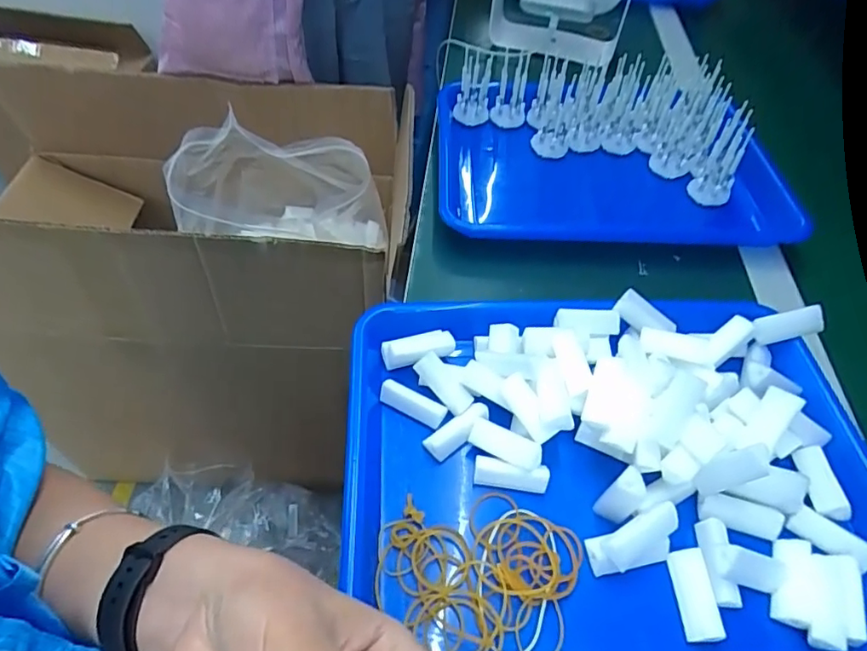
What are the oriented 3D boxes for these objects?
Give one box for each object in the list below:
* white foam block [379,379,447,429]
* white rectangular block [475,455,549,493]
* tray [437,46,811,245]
[{"bbox_3d":[-0.014,0.052,0.367,0.045,0.013,0.014,27,55,17],"label":"white foam block"},{"bbox_3d":[0.049,0.093,0.338,0.046,0.016,0.014,10,51,4],"label":"white rectangular block"},{"bbox_3d":[0.164,-0.172,0.536,0.314,0.079,0.231,1,51,-3],"label":"tray"}]

